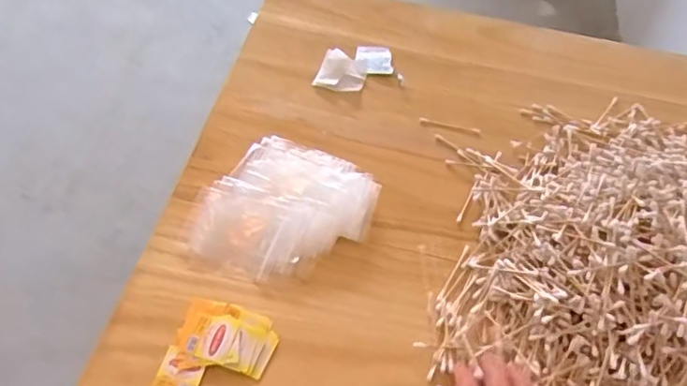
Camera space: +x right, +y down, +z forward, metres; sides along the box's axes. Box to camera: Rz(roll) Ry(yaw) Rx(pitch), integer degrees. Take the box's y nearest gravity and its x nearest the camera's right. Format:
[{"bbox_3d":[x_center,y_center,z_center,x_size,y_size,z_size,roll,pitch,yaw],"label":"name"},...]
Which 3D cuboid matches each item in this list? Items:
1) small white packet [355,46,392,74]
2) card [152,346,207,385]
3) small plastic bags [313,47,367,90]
[{"bbox_3d":[0.039,-0.171,0.742,0.045,0.009,0.051,0,55,-3],"label":"small white packet"},{"bbox_3d":[-0.143,0.159,0.507,0.039,0.004,0.040,12,62,10],"label":"card"},{"bbox_3d":[-0.002,-0.152,0.725,0.059,0.017,0.053,16,56,8],"label":"small plastic bags"}]

